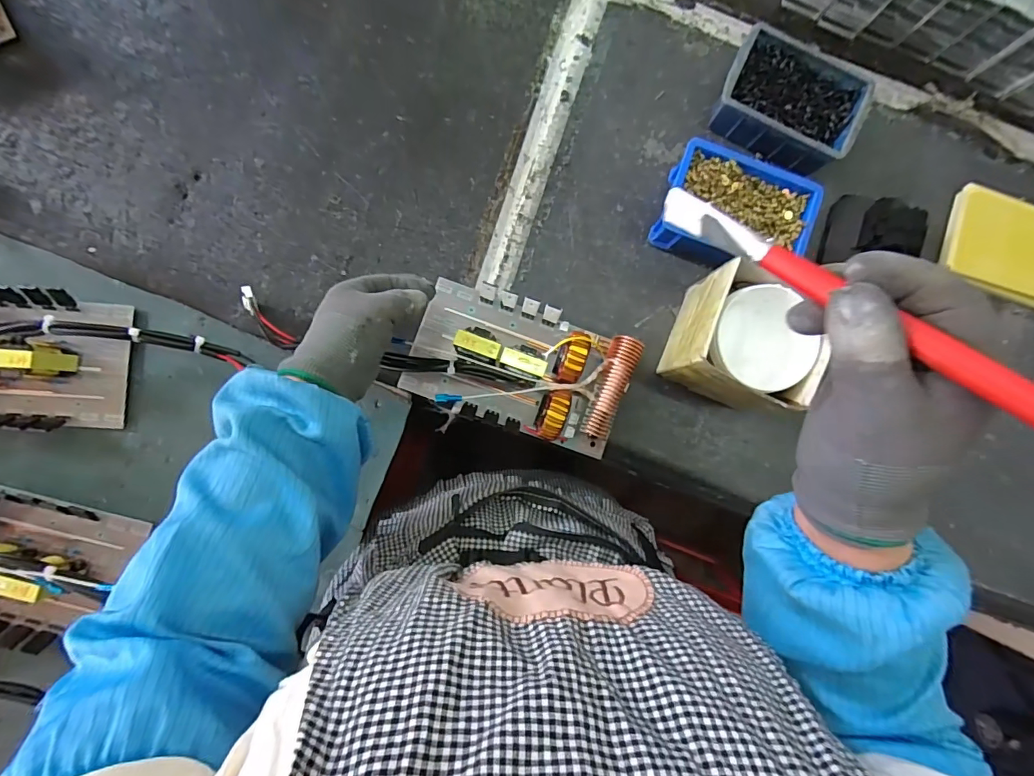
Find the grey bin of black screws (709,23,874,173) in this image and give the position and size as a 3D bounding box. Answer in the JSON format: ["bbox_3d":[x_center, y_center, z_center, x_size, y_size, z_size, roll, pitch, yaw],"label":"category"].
[{"bbox_3d":[0.287,-0.302,0.499,0.145,0.045,0.109,23,88,-2],"label":"grey bin of black screws"}]

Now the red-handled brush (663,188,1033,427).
[{"bbox_3d":[0.175,-0.024,0.210,0.012,0.016,0.275,-41,60,-4],"label":"red-handled brush"}]

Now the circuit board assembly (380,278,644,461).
[{"bbox_3d":[0.002,-0.021,0.467,0.227,0.061,0.135,25,86,-1],"label":"circuit board assembly"}]

